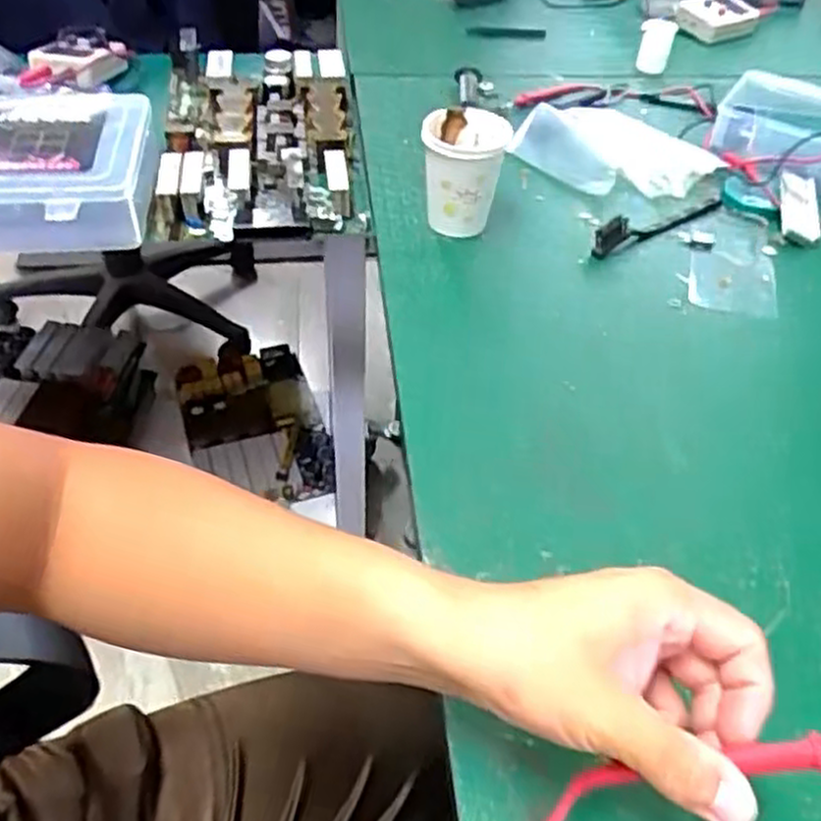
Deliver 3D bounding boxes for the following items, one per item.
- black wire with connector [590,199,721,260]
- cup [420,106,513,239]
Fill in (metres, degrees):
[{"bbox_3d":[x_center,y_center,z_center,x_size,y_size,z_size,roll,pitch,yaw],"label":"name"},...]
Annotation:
[{"bbox_3d":[0.228,-0.175,0.710,0.164,0.028,0.021,-24,50,-24],"label":"black wire with connector"},{"bbox_3d":[0.046,-0.203,0.678,0.066,0.093,0.072,1,44,-1],"label":"cup"}]

